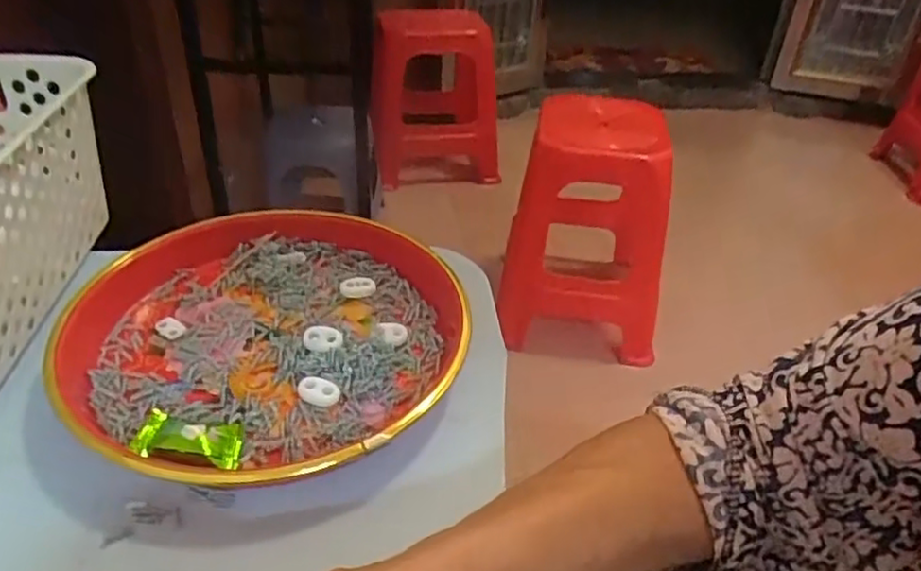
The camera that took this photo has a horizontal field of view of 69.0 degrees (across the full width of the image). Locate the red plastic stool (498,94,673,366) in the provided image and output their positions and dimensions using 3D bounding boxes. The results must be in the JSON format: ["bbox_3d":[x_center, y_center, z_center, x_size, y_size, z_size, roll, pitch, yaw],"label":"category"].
[{"bbox_3d":[0.299,-0.131,1.507,0.345,0.497,0.345,7,37,7],"label":"red plastic stool"}]

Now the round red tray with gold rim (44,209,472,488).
[{"bbox_3d":[-0.106,0.026,0.385,0.217,0.030,0.213,1,37,-1],"label":"round red tray with gold rim"}]

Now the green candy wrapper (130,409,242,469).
[{"bbox_3d":[-0.131,0.073,0.323,0.049,0.017,0.029,0,37,-3],"label":"green candy wrapper"}]

